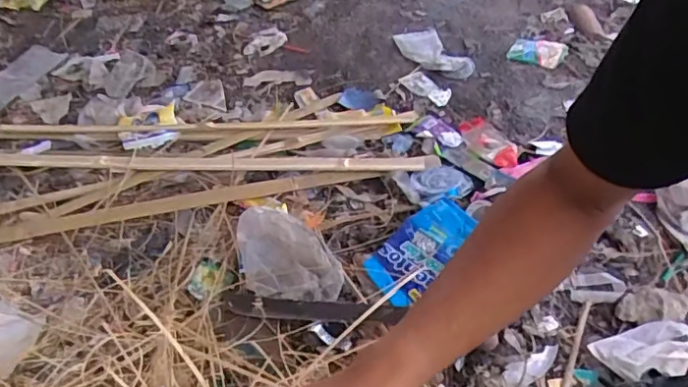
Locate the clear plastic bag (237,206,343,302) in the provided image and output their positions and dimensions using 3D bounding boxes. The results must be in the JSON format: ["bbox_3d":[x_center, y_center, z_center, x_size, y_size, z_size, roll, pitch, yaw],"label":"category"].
[{"bbox_3d":[-0.093,0.096,0.886,0.186,0.058,0.135,7,42,14],"label":"clear plastic bag"}]

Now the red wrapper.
[{"bbox_3d":[0.285,-0.107,1.112,0.068,0.015,0.162,-19,42,-16],"label":"red wrapper"}]

